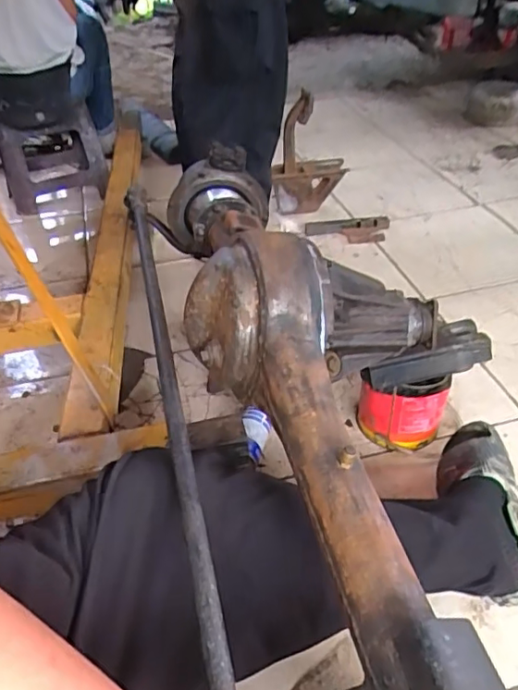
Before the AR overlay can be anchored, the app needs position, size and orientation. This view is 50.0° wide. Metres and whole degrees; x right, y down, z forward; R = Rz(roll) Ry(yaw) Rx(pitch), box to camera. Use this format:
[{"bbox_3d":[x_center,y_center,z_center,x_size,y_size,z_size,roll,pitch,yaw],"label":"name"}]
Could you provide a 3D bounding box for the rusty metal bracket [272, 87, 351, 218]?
[{"bbox_3d":[0.148,-0.549,1.655,0.221,0.348,0.102,-2,40,3],"label":"rusty metal bracket"}]

